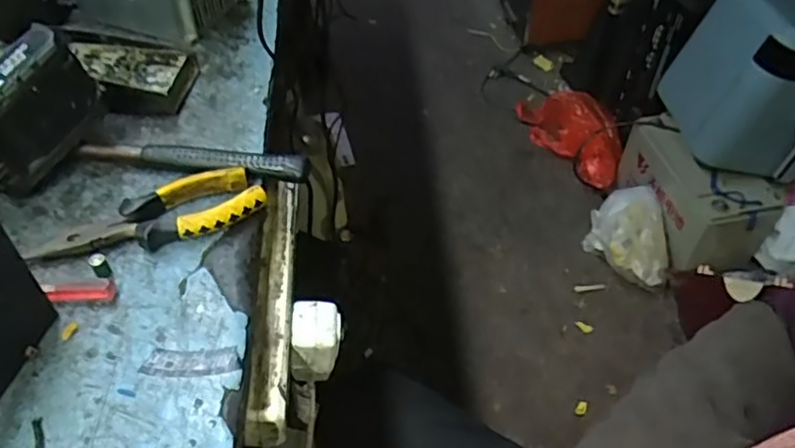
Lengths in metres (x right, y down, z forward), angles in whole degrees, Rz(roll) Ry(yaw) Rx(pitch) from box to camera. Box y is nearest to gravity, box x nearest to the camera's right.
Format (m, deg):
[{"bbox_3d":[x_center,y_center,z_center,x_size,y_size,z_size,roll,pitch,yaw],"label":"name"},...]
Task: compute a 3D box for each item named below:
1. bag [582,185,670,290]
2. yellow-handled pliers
[{"bbox_3d":[0.513,0.029,1.369,0.142,0.119,0.201,-11,50,-11],"label":"bag"},{"bbox_3d":[-0.169,-0.001,0.434,0.148,0.020,0.045,-20,52,-18],"label":"yellow-handled pliers"}]

